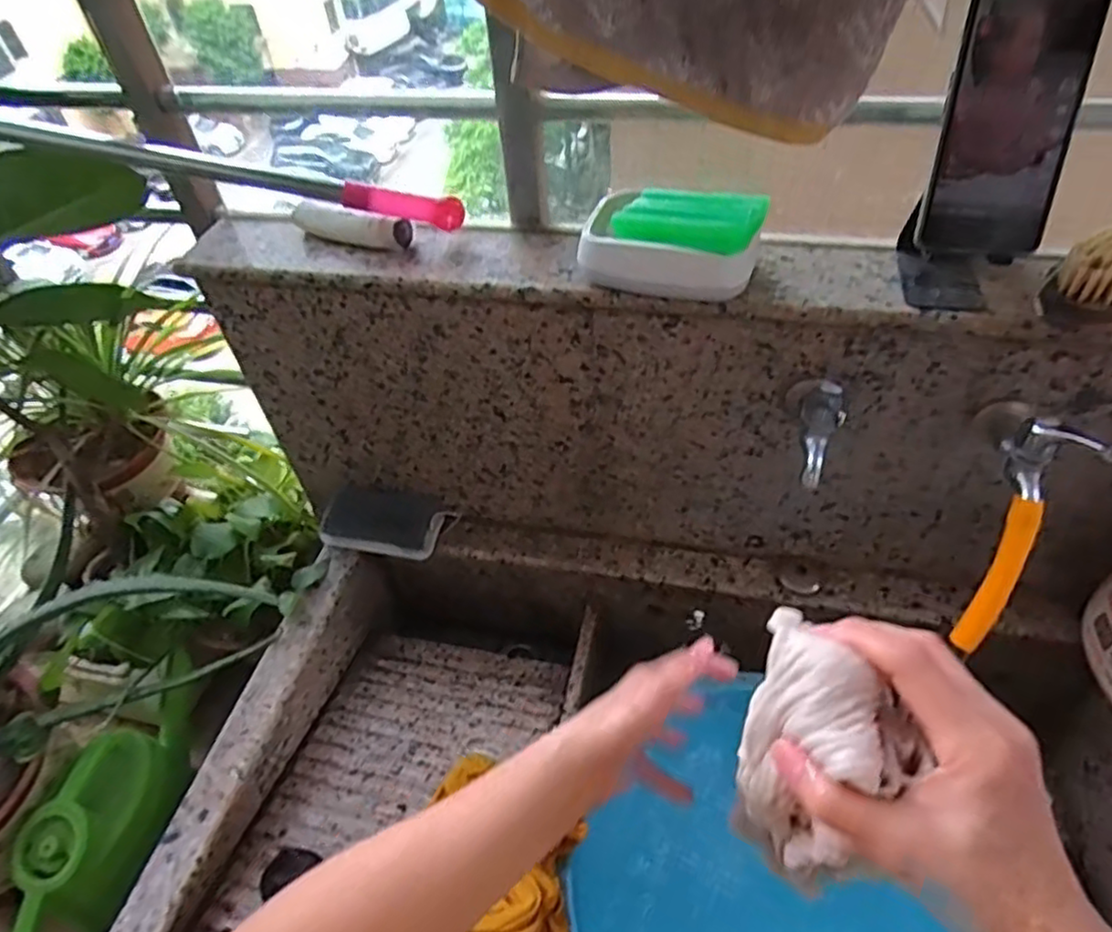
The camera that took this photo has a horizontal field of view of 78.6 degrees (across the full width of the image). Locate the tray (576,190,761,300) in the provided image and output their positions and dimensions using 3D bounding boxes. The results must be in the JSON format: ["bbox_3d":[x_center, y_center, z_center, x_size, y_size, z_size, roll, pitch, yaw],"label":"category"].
[{"bbox_3d":[0.089,-0.170,0.532,0.133,0.045,0.077,10,49,13],"label":"tray"}]

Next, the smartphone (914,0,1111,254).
[{"bbox_3d":[0.291,-0.222,0.438,0.078,0.159,0.011,6,25,10],"label":"smartphone"}]

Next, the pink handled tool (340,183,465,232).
[{"bbox_3d":[-0.129,-0.221,0.580,0.100,0.026,0.023,5,45,-15],"label":"pink handled tool"}]

